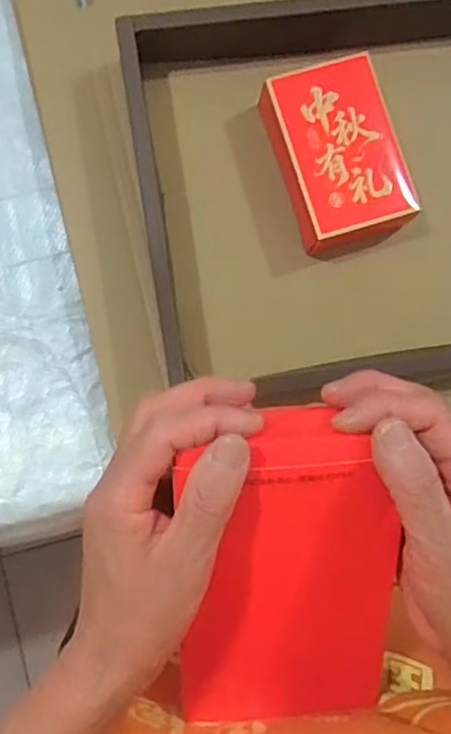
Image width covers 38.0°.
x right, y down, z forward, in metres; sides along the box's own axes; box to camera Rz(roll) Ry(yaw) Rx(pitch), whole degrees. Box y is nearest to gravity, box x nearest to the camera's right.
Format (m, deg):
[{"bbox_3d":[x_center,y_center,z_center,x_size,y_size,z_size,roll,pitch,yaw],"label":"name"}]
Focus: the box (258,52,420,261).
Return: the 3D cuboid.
[{"bbox_3d":[0.102,-0.190,0.602,0.108,0.050,0.164,-17,86,-5],"label":"box"}]

